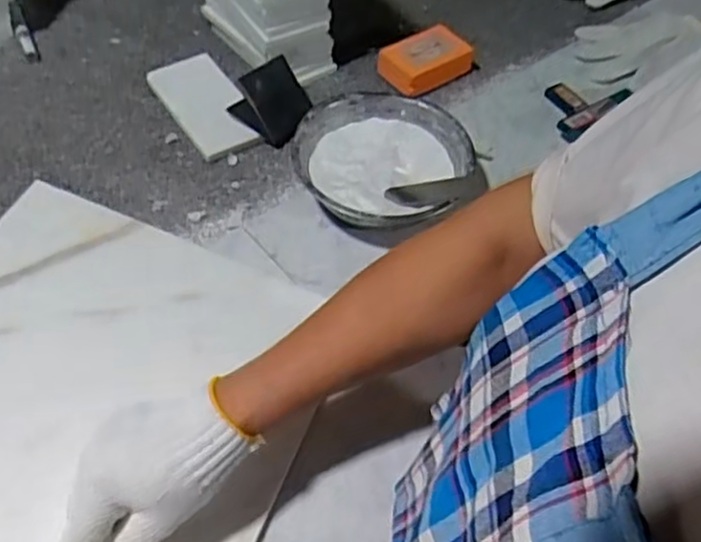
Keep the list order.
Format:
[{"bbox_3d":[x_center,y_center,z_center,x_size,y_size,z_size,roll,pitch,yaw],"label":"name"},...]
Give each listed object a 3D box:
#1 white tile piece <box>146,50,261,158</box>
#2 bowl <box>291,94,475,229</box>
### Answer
[{"bbox_3d":[-0.155,-0.183,0.761,0.077,0.013,0.159,-26,52,-19],"label":"white tile piece"},{"bbox_3d":[0.028,-0.096,0.675,0.162,0.054,0.158,2,51,-2],"label":"bowl"}]

